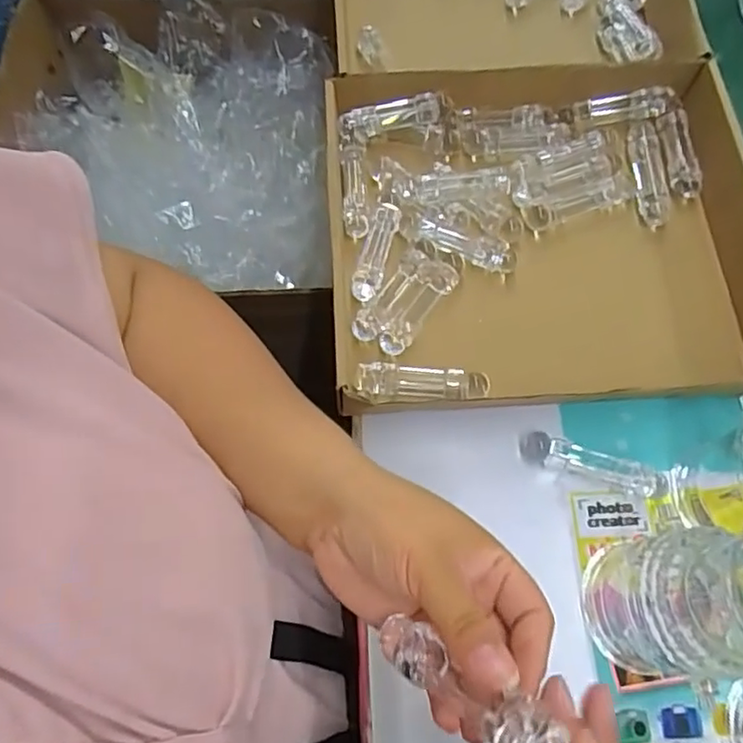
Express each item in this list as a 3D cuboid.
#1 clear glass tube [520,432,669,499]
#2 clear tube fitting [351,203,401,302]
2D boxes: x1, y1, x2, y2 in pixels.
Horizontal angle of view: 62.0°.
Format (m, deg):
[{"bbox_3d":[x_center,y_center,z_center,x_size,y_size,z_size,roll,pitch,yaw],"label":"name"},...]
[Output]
[{"bbox_3d":[0.154,0.065,0.426,0.098,0.018,0.019,18,69,8],"label":"clear glass tube"},{"bbox_3d":[0.003,-0.091,0.480,0.022,0.018,0.080,14,69,6],"label":"clear tube fitting"}]

